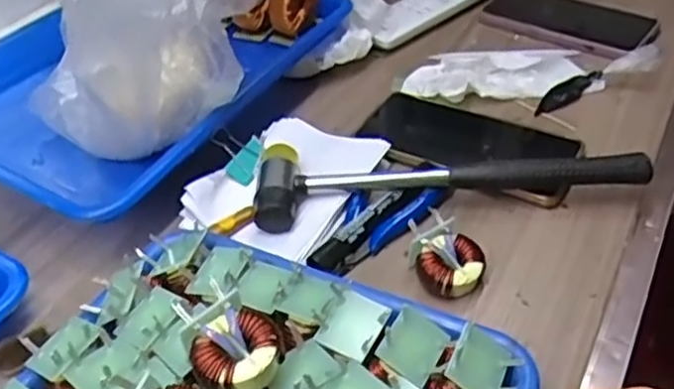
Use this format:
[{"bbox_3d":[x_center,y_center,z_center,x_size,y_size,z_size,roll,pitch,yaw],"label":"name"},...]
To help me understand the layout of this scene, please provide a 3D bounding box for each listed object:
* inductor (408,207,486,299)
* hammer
[{"bbox_3d":[0.068,0.039,0.434,0.052,0.028,0.037,31,51,33],"label":"inductor"},{"bbox_3d":[0.078,-0.013,0.489,0.272,0.034,0.071,-3,41,1],"label":"hammer"}]

